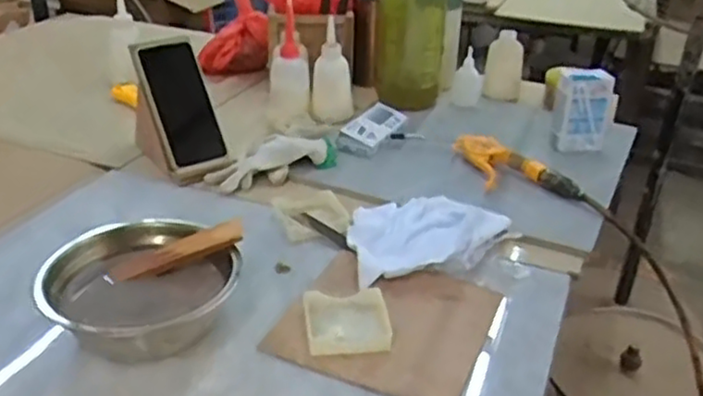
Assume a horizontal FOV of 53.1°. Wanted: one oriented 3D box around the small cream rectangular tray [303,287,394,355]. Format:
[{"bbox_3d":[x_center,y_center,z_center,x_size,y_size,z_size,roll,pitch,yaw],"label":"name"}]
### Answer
[{"bbox_3d":[-0.003,0.116,0.664,0.079,0.010,0.076,3,40,-14],"label":"small cream rectangular tray"}]

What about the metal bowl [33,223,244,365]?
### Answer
[{"bbox_3d":[-0.192,0.086,0.651,0.167,0.073,0.167,2,29,-1],"label":"metal bowl"}]

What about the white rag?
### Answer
[{"bbox_3d":[0.086,0.031,0.784,0.180,0.028,0.163,-4,29,-11],"label":"white rag"}]

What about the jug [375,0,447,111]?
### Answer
[{"bbox_3d":[0.098,-0.274,1.099,0.117,0.240,0.101,2,29,0],"label":"jug"}]

